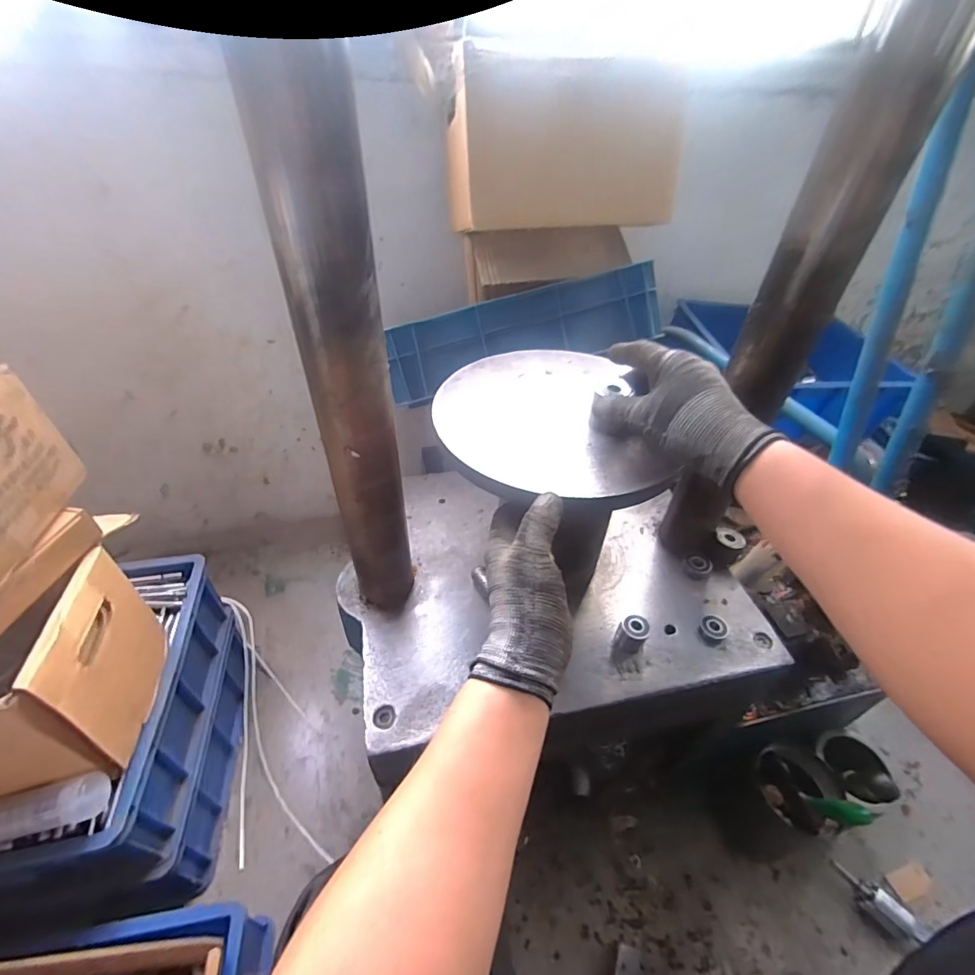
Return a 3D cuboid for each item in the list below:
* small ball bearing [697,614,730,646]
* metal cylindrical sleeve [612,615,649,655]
[{"bbox_3d":[0.258,0.162,0.530,0.028,0.013,0.035,34,51,30],"label":"small ball bearing"},{"bbox_3d":[0.157,0.161,0.507,0.029,0.035,0.031,28,48,25],"label":"metal cylindrical sleeve"}]

